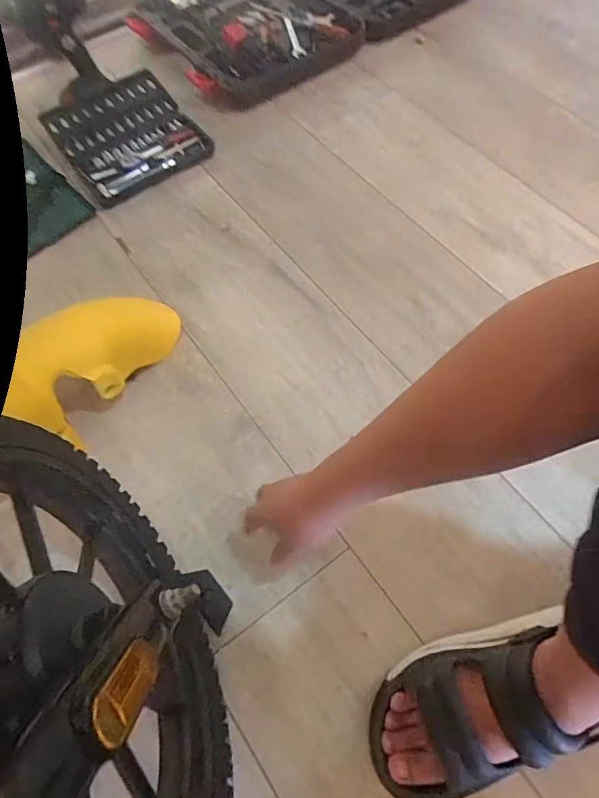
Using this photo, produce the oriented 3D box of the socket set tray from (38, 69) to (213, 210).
[{"bbox_3d":[-0.300,-0.459,0.871,0.223,0.022,0.233,-34,75,-13],"label":"socket set tray"}]

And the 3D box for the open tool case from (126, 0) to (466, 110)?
[{"bbox_3d":[0.009,-0.855,1.053,0.682,0.092,0.355,-31,66,-13],"label":"open tool case"}]

